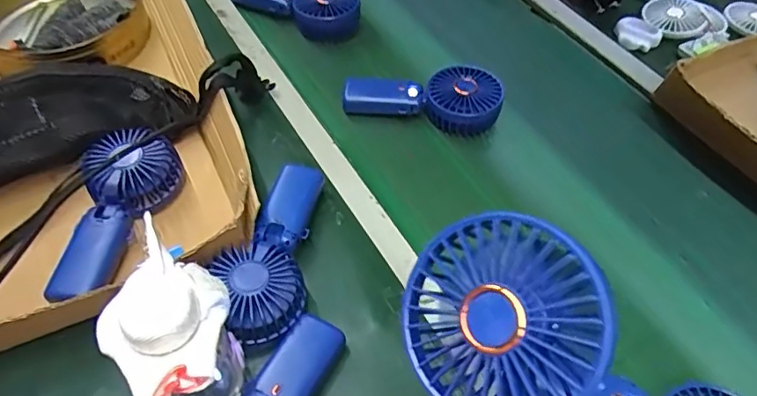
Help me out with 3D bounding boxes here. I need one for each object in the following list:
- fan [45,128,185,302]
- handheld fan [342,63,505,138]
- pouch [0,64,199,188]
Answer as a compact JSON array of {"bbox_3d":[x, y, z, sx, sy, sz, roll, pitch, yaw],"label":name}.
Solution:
[{"bbox_3d":[-0.250,0.014,0.508,0.081,0.054,0.165,14,66,7],"label":"fan"},{"bbox_3d":[0.053,-0.120,0.668,0.182,0.059,0.075,9,50,2],"label":"handheld fan"},{"bbox_3d":[-0.330,-0.065,0.542,0.294,0.085,0.064,-19,55,-20],"label":"pouch"}]

